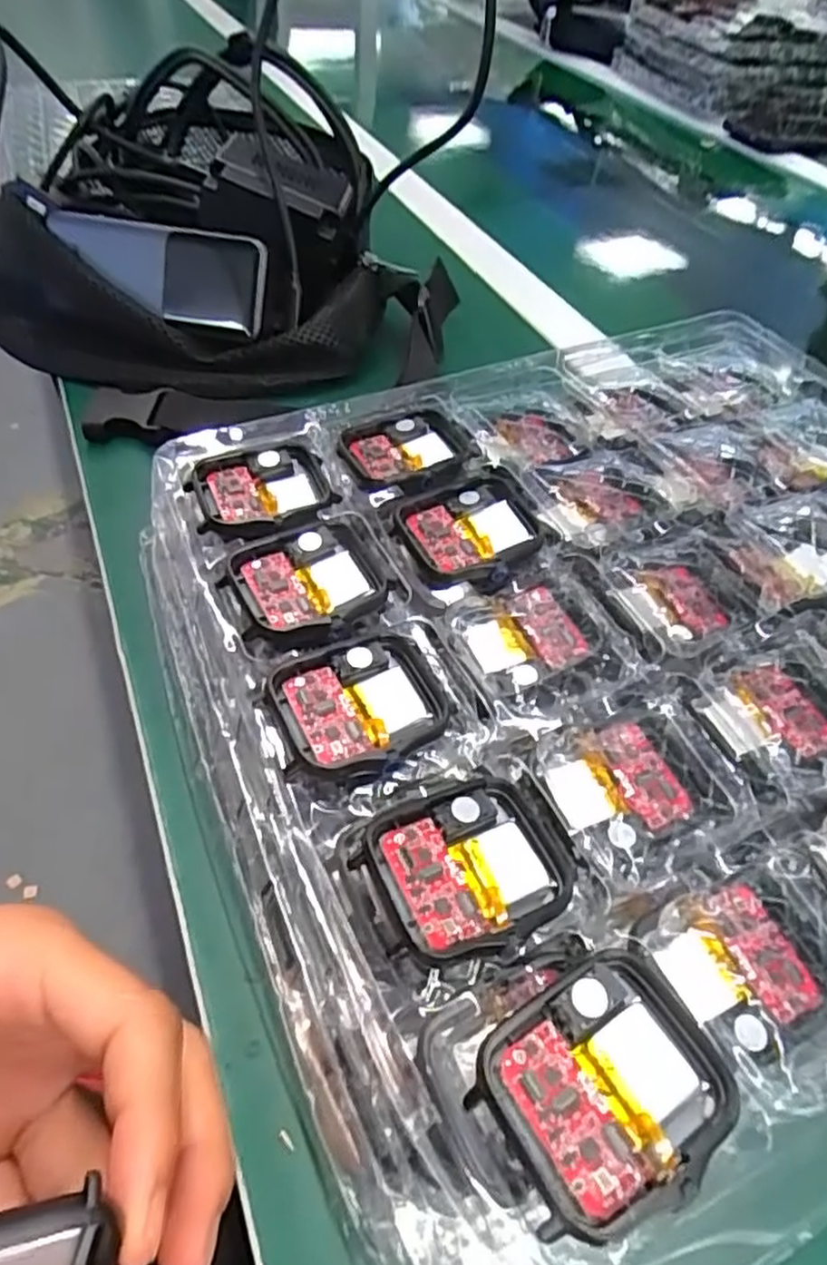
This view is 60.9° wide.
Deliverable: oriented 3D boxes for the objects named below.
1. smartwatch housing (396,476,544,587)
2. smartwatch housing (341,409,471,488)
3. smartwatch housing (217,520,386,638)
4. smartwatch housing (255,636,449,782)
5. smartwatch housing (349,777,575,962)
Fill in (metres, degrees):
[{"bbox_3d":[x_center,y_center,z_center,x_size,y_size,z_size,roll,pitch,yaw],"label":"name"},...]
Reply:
[{"bbox_3d":[0.020,-0.034,0.235,0.042,0.009,0.039,-20,55,-19],"label":"smartwatch housing"},{"bbox_3d":[-0.003,-0.068,0.262,0.045,0.005,0.041,-7,51,-10],"label":"smartwatch housing"},{"bbox_3d":[-0.032,-0.017,0.215,0.046,0.006,0.038,-17,54,-17],"label":"smartwatch housing"},{"bbox_3d":[-0.014,0.019,0.189,0.046,0.006,0.039,-18,52,-16],"label":"smartwatch housing"},{"bbox_3d":[0.014,0.057,0.167,0.047,0.011,0.038,-20,53,-18],"label":"smartwatch housing"}]

